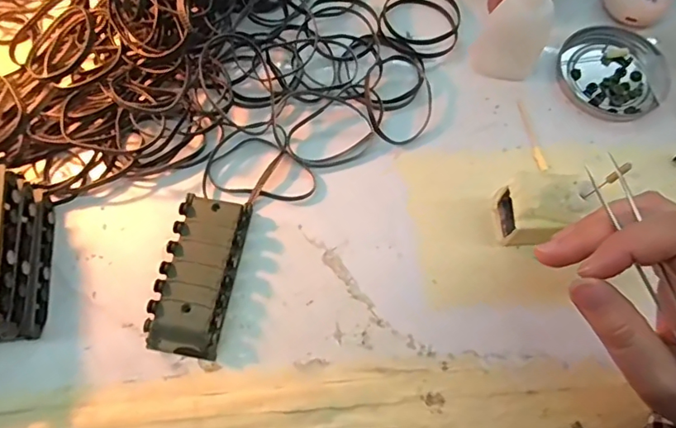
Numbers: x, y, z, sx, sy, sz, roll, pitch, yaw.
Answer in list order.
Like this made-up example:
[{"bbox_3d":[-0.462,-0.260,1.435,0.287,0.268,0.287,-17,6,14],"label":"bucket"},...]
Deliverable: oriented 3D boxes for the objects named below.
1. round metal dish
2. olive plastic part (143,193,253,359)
[{"bbox_3d":[0.204,-0.107,0.382,0.076,0.016,0.080,0,68,-1],"label":"round metal dish"},{"bbox_3d":[-0.085,0.037,0.313,0.044,0.016,0.096,10,68,3],"label":"olive plastic part"}]

